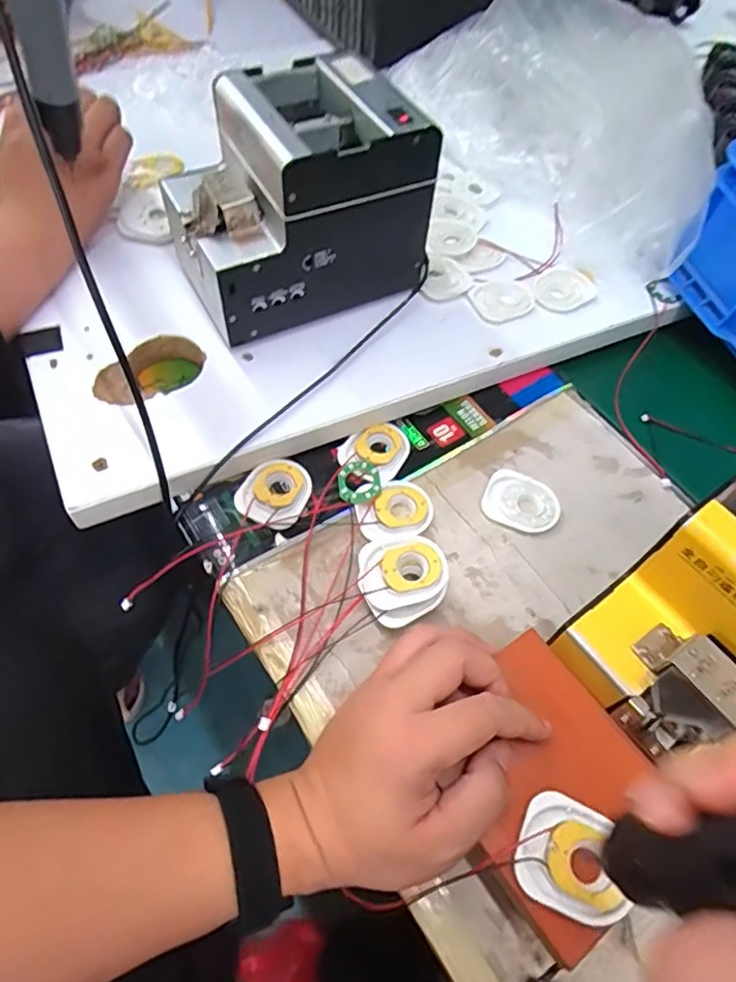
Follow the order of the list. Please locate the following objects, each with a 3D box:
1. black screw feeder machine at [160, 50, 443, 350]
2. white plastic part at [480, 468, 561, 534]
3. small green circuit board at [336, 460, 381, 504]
[{"bbox_3d":[-0.059,-0.230,0.491,0.185,0.161,0.135,-20,62,-16],"label":"black screw feeder machine"},{"bbox_3d":[0.121,0.008,0.469,0.058,0.004,0.049,17,58,6],"label":"white plastic part"},{"bbox_3d":[-0.007,-0.008,0.463,0.032,0.004,0.036,-10,57,-4],"label":"small green circuit board"}]

